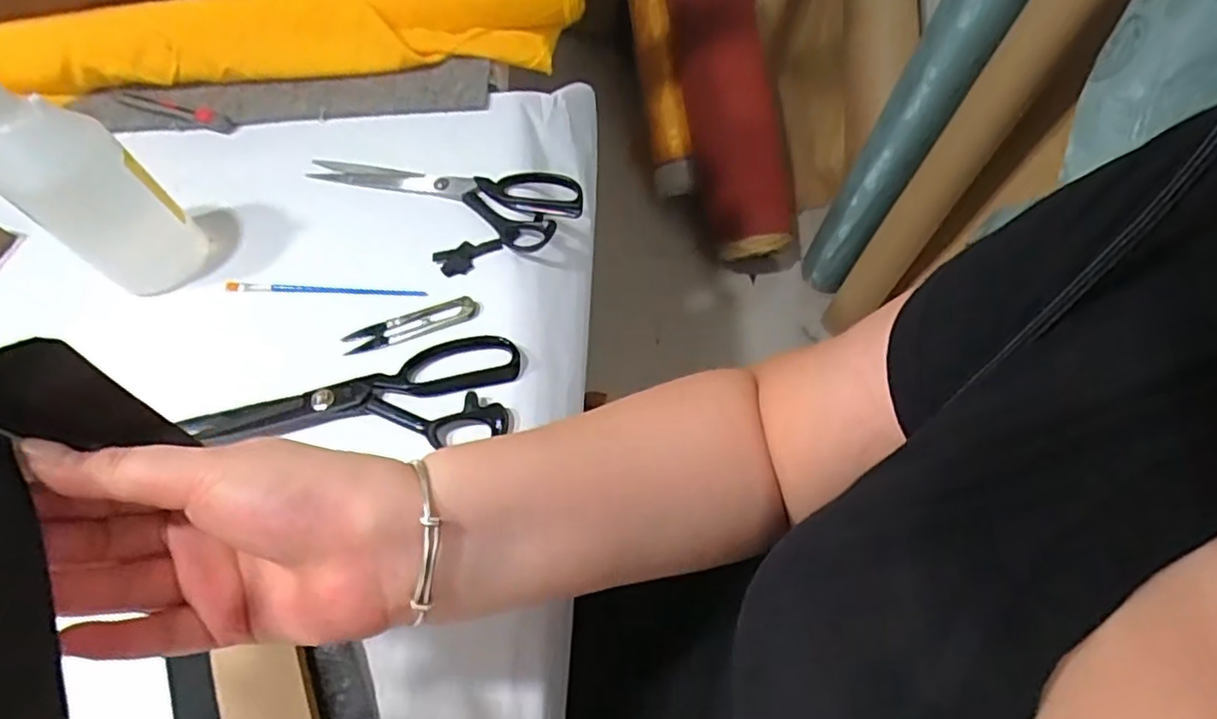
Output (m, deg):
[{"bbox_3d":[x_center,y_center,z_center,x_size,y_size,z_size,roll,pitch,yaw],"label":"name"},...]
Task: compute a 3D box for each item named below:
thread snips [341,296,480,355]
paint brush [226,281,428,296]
[{"bbox_3d":[-0.152,-0.027,0.510,0.103,0.007,0.027,-13,62,-3],"label":"thread snips"},{"bbox_3d":[-0.228,-0.056,0.534,0.166,0.006,0.008,3,61,4],"label":"paint brush"}]

